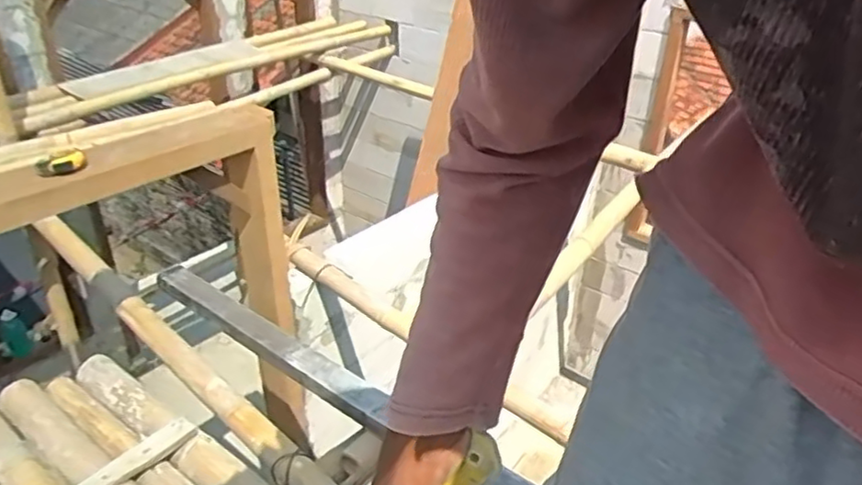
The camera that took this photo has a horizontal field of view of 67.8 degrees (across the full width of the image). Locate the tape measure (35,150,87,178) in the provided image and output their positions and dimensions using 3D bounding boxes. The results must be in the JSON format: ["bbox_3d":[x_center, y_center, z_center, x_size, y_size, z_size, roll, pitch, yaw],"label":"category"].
[{"bbox_3d":[-0.690,-0.150,1.207,0.068,0.032,0.088,23,37,32],"label":"tape measure"}]

